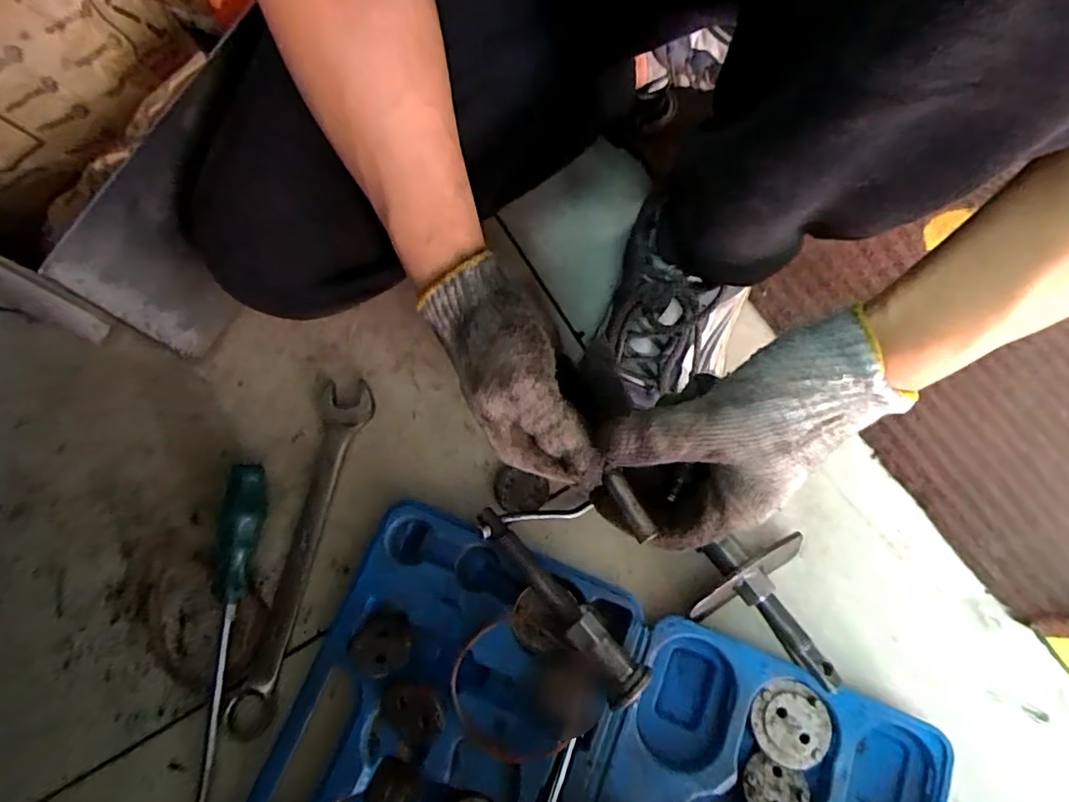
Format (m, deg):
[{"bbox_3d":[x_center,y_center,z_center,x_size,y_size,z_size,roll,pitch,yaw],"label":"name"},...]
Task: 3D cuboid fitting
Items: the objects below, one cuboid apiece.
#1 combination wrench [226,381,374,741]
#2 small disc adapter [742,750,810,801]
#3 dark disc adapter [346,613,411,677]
[{"bbox_3d":[-0.173,0.107,0.412,0.039,0.012,0.251,11,74,5],"label":"combination wrench"},{"bbox_3d":[0.153,0.248,0.350,0.039,0.012,0.035,22,75,8],"label":"small disc adapter"},{"bbox_3d":[-0.101,0.160,0.363,0.036,0.016,0.035,0,73,2],"label":"dark disc adapter"}]

